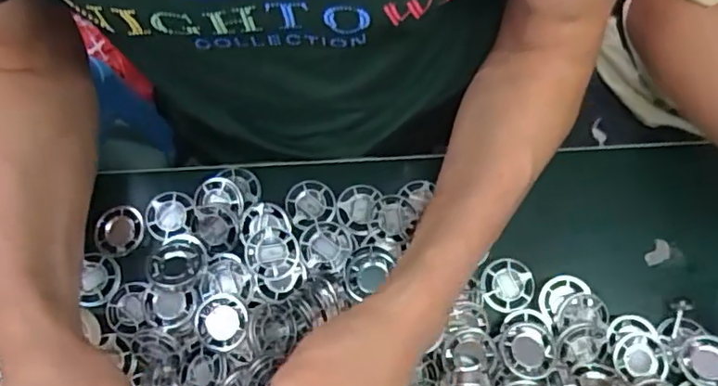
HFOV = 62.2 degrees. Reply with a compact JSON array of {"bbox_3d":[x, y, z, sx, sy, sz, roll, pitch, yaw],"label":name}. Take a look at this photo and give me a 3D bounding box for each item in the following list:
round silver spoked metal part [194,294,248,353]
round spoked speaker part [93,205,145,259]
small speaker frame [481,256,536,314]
[{"bbox_3d":[-0.099,0.094,0.432,0.038,0.015,0.040,0,74,-1],"label":"round silver spoked metal part"},{"bbox_3d":[-0.186,0.030,0.464,0.033,0.010,0.038,15,74,4],"label":"round spoked speaker part"},{"bbox_3d":[0.113,0.070,0.456,0.041,0.007,0.039,-9,74,-3],"label":"small speaker frame"}]

